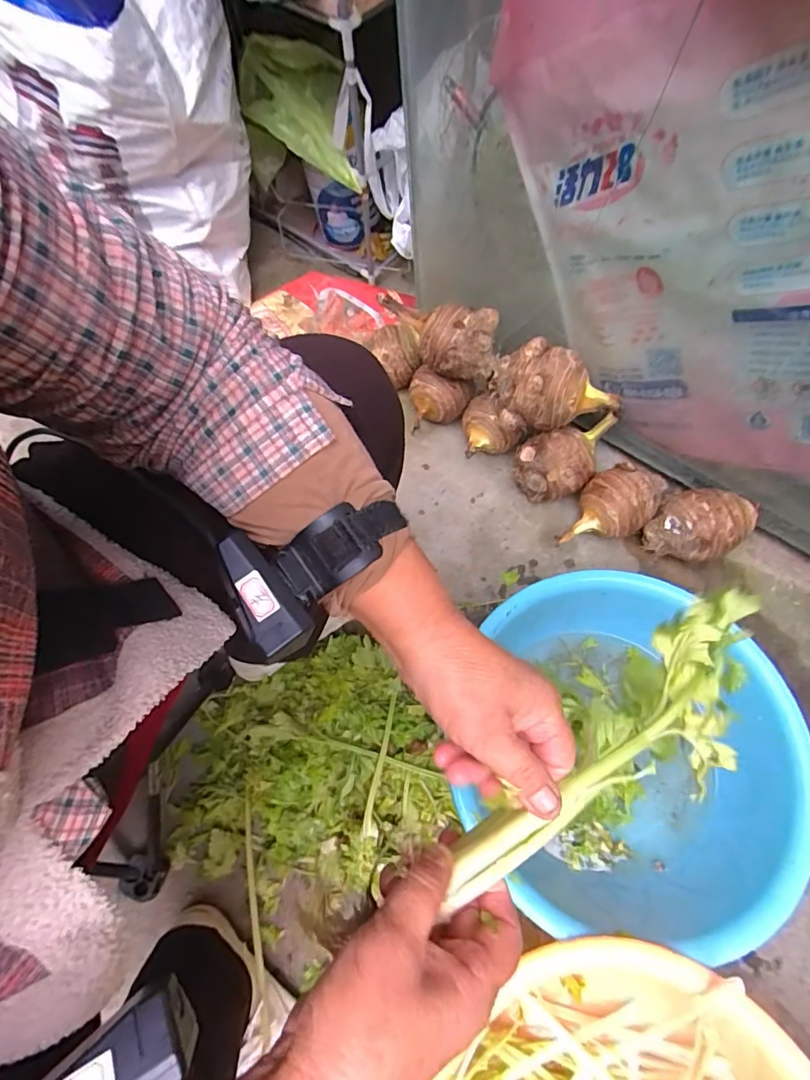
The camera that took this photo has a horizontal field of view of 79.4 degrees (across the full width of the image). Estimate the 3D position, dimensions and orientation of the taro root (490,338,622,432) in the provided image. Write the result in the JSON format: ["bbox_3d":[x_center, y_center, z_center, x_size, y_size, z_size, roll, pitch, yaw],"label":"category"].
[{"bbox_3d":[0.201,-0.204,0.670,0.168,0.085,0.085,30,71,14],"label":"taro root"}]

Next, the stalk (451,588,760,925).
[{"bbox_3d":[0.130,0.128,0.293,0.244,0.029,0.083,-31,69,-12],"label":"stalk"}]

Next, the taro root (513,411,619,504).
[{"bbox_3d":[0.233,-0.129,0.746,0.109,0.100,0.131,25,70,12],"label":"taro root"}]

